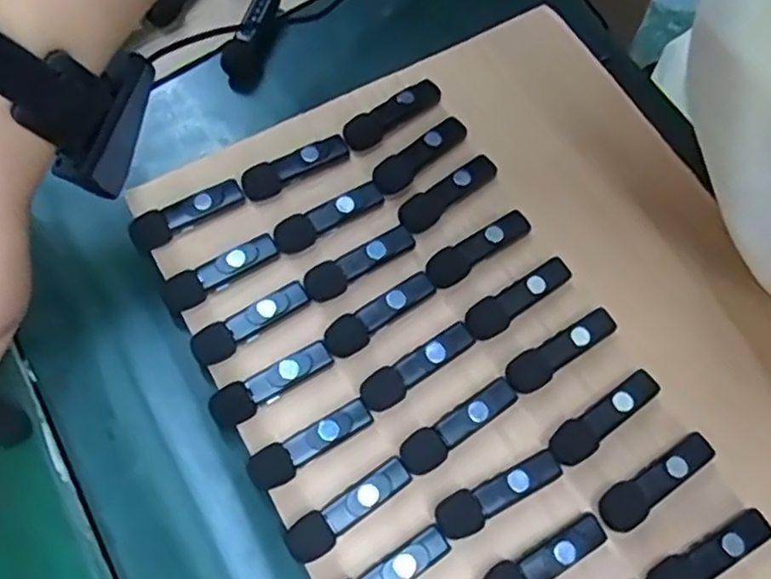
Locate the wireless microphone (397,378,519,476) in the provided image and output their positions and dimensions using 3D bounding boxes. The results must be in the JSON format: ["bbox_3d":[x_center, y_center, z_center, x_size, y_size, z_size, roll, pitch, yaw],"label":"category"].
[{"bbox_3d":[0.036,0.067,0.335,0.066,0.010,0.018,-35,72,-10],"label":"wireless microphone"}]

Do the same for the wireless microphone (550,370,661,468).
[{"bbox_3d":[0.109,0.064,0.338,0.065,0.010,0.018,-35,72,-10],"label":"wireless microphone"}]

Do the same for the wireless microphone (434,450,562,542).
[{"bbox_3d":[0.054,0.098,0.323,0.064,0.011,0.019,-27,71,-7],"label":"wireless microphone"}]

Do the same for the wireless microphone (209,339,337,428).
[{"bbox_3d":[-0.058,0.048,0.344,0.064,0.017,0.018,-32,72,-9],"label":"wireless microphone"}]

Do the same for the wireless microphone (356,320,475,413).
[{"bbox_3d":[0.017,0.040,0.348,0.065,0.013,0.017,-34,72,-10],"label":"wireless microphone"}]

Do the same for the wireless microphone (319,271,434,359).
[{"bbox_3d":[-0.003,0.013,0.358,0.065,0.015,0.018,-35,72,-10],"label":"wireless microphone"}]

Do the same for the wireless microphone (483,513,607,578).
[{"bbox_3d":[0.073,0.126,0.313,0.064,0.013,0.019,-33,72,-9],"label":"wireless microphone"}]

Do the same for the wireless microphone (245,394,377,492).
[{"bbox_3d":[-0.037,0.075,0.332,0.064,0.014,0.018,-33,72,-9],"label":"wireless microphone"}]

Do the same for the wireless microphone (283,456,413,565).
[{"bbox_3d":[-0.017,0.104,0.321,0.065,0.011,0.018,-34,72,-10],"label":"wireless microphone"}]

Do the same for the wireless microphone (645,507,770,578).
[{"bbox_3d":[0.152,0.126,0.316,0.067,0.013,0.017,-28,71,-8],"label":"wireless microphone"}]

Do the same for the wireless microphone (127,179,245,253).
[{"bbox_3d":[-0.110,-0.041,0.376,0.064,0.017,0.016,-29,71,-8],"label":"wireless microphone"}]

